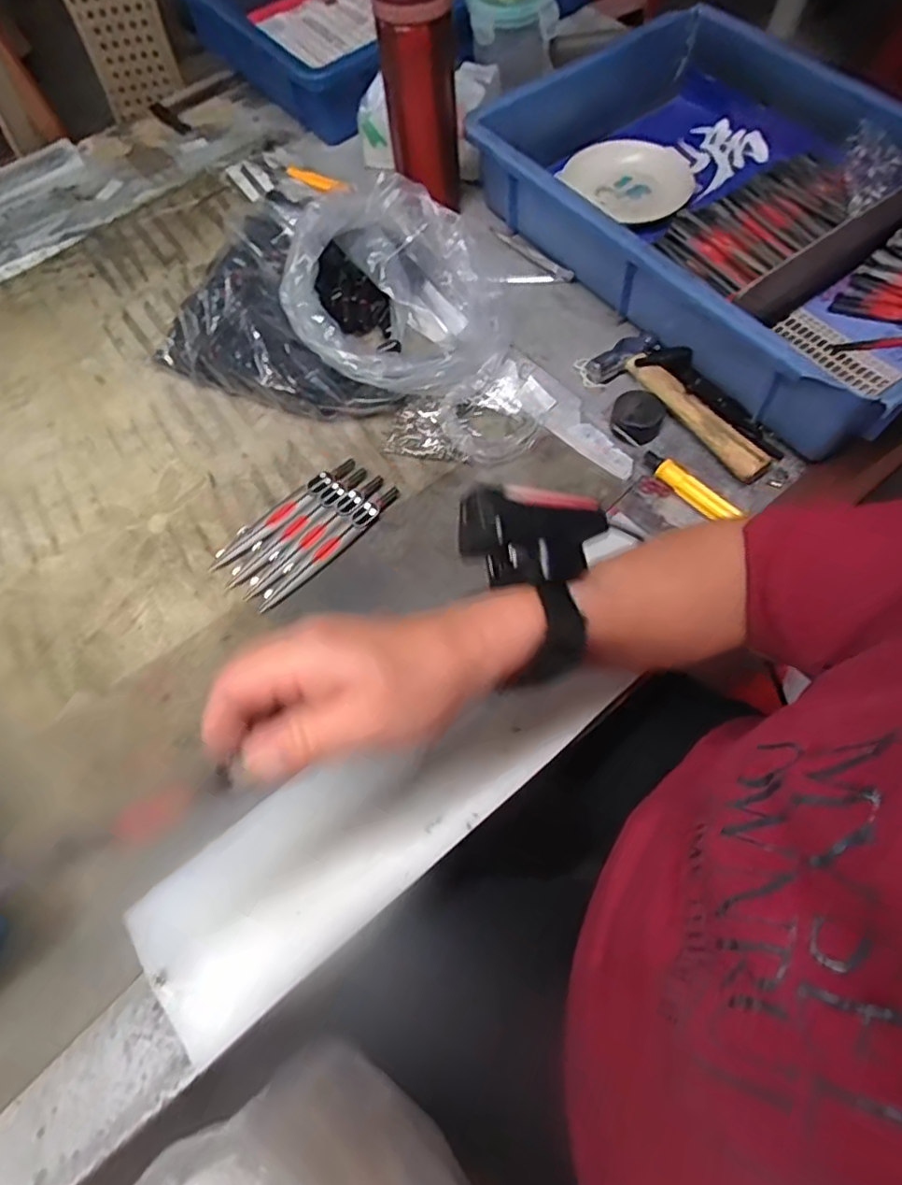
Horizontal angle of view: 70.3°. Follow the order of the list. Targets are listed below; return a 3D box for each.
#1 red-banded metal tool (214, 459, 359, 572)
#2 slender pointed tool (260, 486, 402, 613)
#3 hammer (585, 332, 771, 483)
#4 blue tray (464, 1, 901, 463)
[{"bbox_3d":[-0.125,-0.061,0.482,0.130,0.013,0.018,-41,69,-15],"label":"red-banded metal tool"},{"bbox_3d":[-0.085,-0.034,0.462,0.128,0.010,0.017,-41,70,-16],"label":"slender pointed tool"},{"bbox_3d":[0.184,-0.147,0.501,0.052,0.026,0.159,-40,69,-15],"label":"hammer"},{"bbox_3d":[0.266,-0.335,0.549,0.330,0.092,0.436,-35,68,-13],"label":"blue tray"}]

